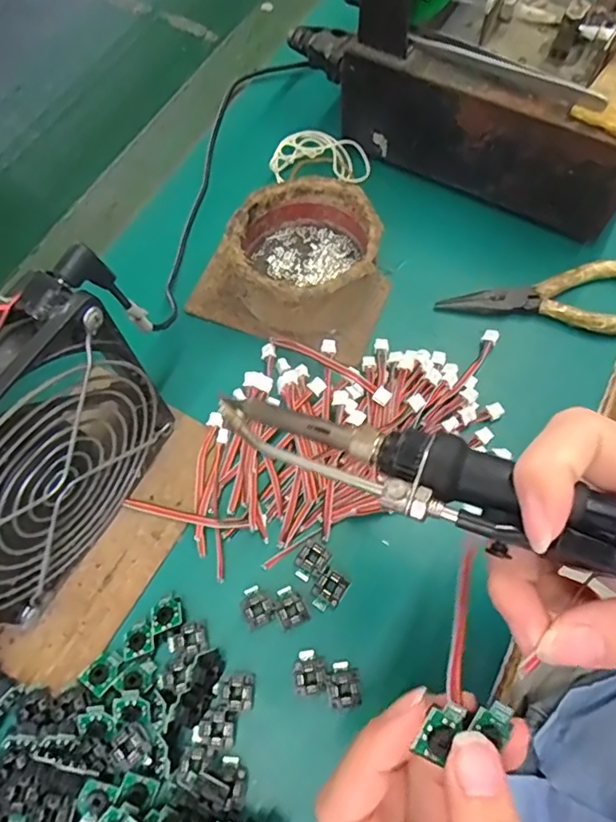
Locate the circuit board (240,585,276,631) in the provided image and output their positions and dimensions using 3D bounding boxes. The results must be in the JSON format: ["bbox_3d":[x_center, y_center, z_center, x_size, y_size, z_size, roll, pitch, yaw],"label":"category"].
[{"bbox_3d":[-0.024,0.091,0.255,0.014,0.007,0.018,-29,68,-10],"label":"circuit board"}]

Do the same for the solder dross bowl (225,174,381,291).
[{"bbox_3d":[-0.002,-0.090,0.312,0.083,0.040,0.082,13,67,8],"label":"solder dross bowl"}]

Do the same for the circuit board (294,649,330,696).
[{"bbox_3d":[0.001,0.117,0.243,0.015,0.007,0.018,-5,66,0],"label":"circuit board"}]

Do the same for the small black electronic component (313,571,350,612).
[{"bbox_3d":[0.010,0.085,0.256,0.013,0.005,0.018,34,71,16],"label":"small black electronic component"}]

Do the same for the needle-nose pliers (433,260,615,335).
[{"bbox_3d":[0.145,-0.062,0.315,0.131,0.012,0.046,-4,66,0],"label":"needle-nose pliers"}]

